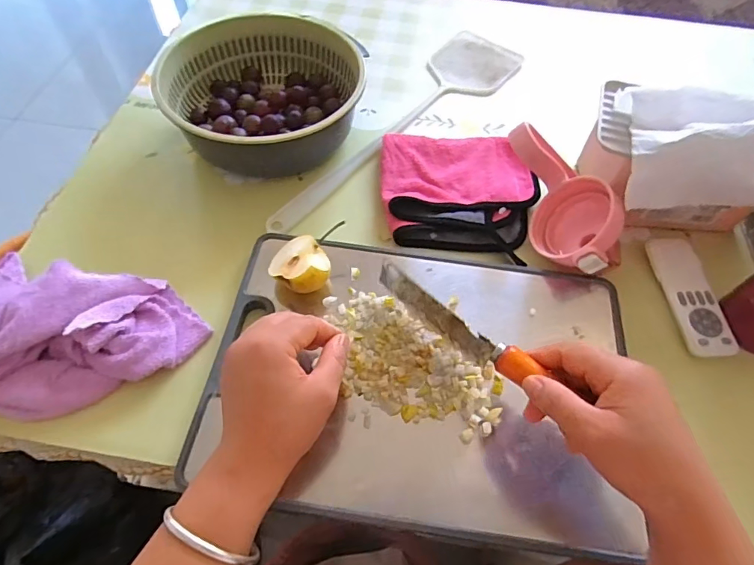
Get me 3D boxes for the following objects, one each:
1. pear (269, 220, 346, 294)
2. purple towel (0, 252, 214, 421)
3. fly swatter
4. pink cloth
[{"bbox_3d":[-0.067,-0.019,0.431,0.062,0.046,0.068,6,58,1],"label":"pear"},{"bbox_3d":[-0.281,0.042,0.392,0.244,0.054,0.141,10,58,4],"label":"purple towel"},{"bbox_3d":[0.032,-0.205,0.589,0.105,0.010,0.457,36,63,18],"label":"fly swatter"},{"bbox_3d":[0.086,-0.104,0.514,0.171,0.018,0.161,11,58,4],"label":"pink cloth"}]

